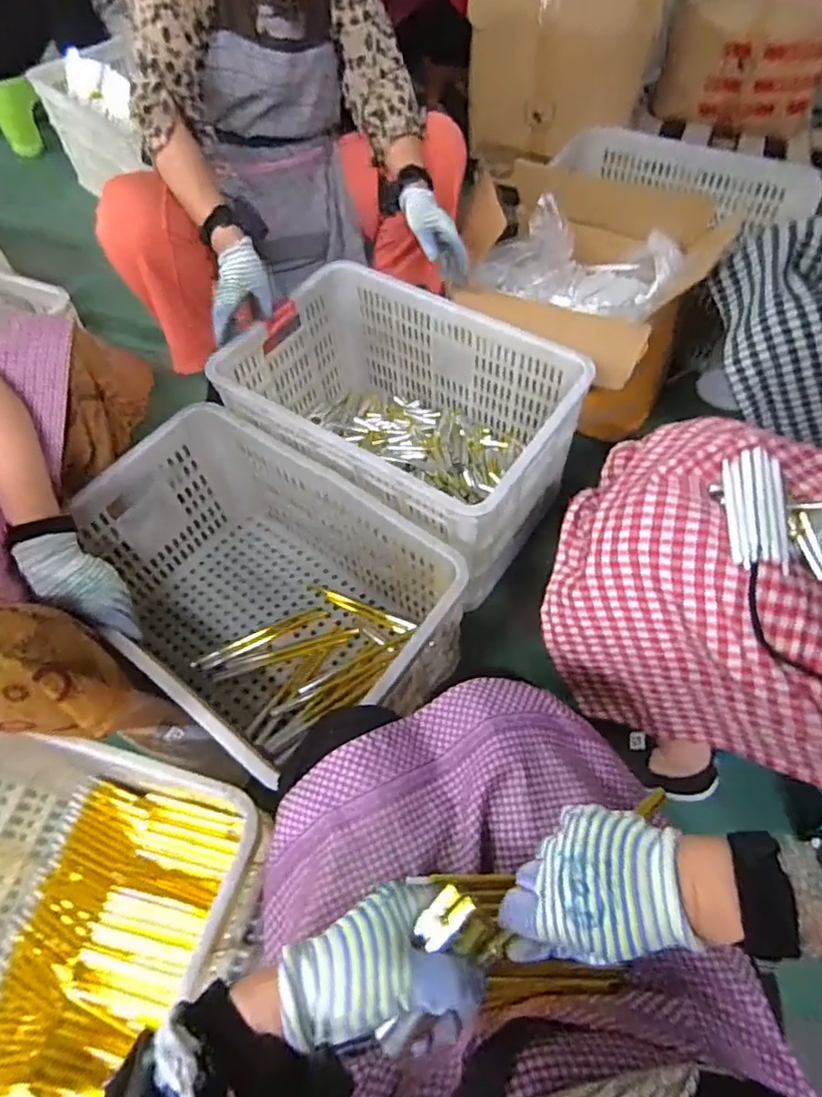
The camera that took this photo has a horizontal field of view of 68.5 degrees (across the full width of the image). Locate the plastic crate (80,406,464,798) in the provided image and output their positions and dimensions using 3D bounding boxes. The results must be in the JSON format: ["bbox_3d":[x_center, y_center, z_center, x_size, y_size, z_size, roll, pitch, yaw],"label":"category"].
[{"bbox_3d":[-0.207,0.059,0.917,0.360,0.289,0.530,-39,65,-20],"label":"plastic crate"}]

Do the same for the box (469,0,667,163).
[{"bbox_3d":[0.358,-1.178,1.409,0.398,0.363,0.342,18,61,12],"label":"box"}]

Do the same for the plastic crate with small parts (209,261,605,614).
[{"bbox_3d":[-0.016,-0.206,1.040,0.520,0.268,0.356,28,63,17],"label":"plastic crate with small parts"}]

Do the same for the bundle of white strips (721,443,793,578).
[{"bbox_3d":[0.386,-0.045,0.669,0.070,0.014,0.159,11,59,8],"label":"bundle of white strips"}]

